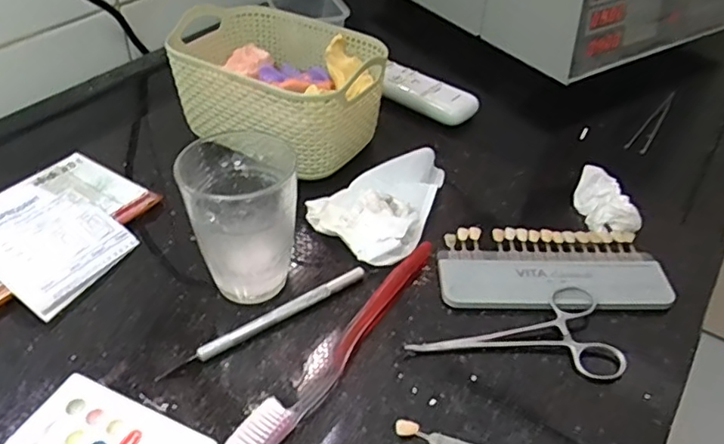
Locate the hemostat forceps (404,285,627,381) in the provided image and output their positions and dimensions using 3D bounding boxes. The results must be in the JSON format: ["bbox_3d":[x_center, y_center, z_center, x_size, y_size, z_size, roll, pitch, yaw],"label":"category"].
[{"bbox_3d":[0.092,0.062,0.364,0.124,0.008,0.063,6,41,3],"label":"hemostat forceps"}]

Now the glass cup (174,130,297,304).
[{"bbox_3d":[-0.074,-0.003,0.370,0.064,0.089,0.065,2,41,-2],"label":"glass cup"}]

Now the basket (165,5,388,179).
[{"bbox_3d":[-0.072,-0.115,0.501,0.174,0.079,0.118,25,46,23],"label":"basket"}]

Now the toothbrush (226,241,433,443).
[{"bbox_3d":[-0.006,0.069,0.349,0.022,0.014,0.185,28,47,25],"label":"toothbrush"}]

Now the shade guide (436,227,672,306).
[{"bbox_3d":[0.125,0.031,0.400,0.144,0.011,0.066,1,41,-3],"label":"shade guide"}]

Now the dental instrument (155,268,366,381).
[{"bbox_3d":[-0.055,0.060,0.363,0.137,0.008,0.007,-24,48,-28],"label":"dental instrument"}]

